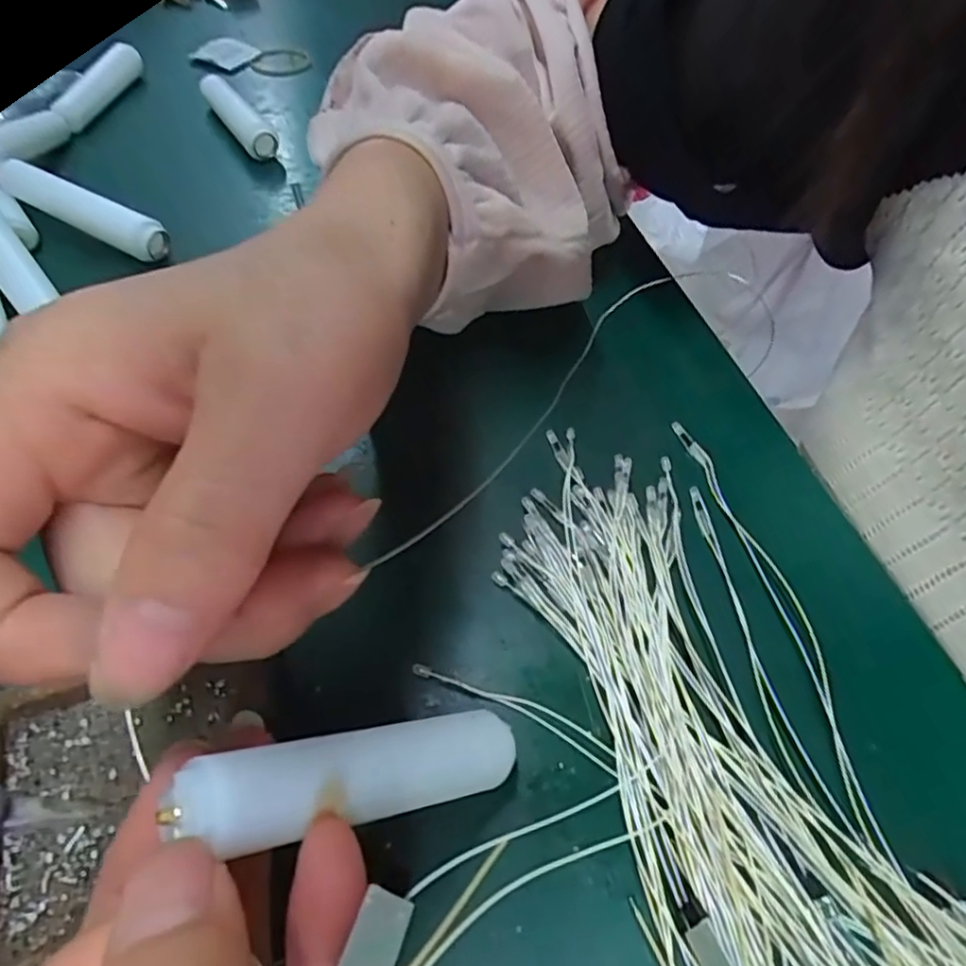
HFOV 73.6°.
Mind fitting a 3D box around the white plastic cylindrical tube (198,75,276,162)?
[{"bbox_3d":[-0.148,-0.221,0.390,0.016,0.021,0.087,-27,59,-21],"label":"white plastic cylindrical tube"}]

